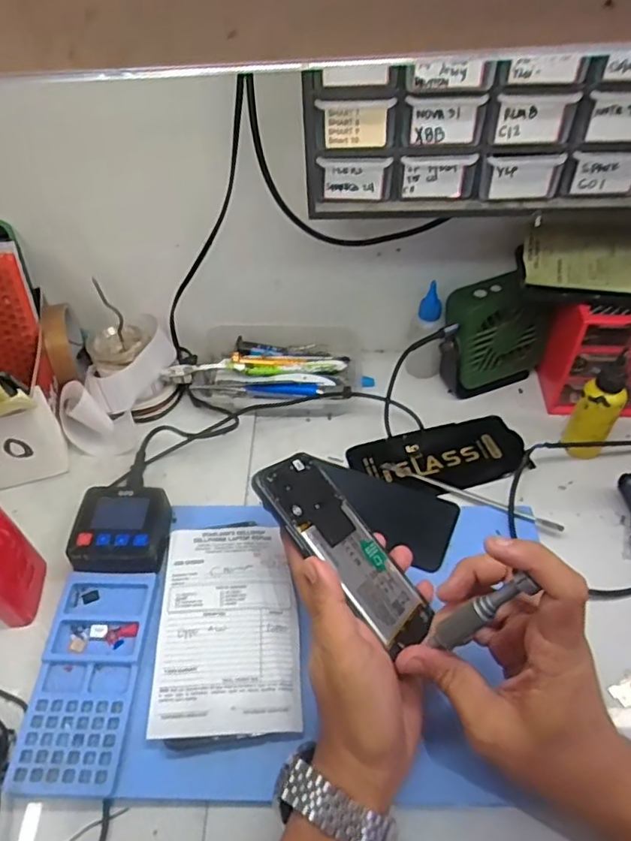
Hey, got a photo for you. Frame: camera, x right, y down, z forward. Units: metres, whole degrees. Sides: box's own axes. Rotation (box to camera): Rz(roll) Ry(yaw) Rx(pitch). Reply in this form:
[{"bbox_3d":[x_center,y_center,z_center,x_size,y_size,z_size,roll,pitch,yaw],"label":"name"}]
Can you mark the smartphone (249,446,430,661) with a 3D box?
[{"bbox_3d":[0.023,0.090,0.414,0.153,0.006,0.073,51,29,8],"label":"smartphone"}]

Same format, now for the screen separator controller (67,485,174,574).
[{"bbox_3d":[-0.158,0.090,0.481,0.072,0.022,0.073,0,49,3],"label":"screen separator controller"}]

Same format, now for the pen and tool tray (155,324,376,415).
[{"bbox_3d":[-0.046,-0.051,0.614,0.202,0.041,0.119,-6,48,-2],"label":"pen and tool tray"}]

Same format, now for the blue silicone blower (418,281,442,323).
[{"bbox_3d":[0.113,-0.116,0.576,0.022,0.037,0.016,7,49,9],"label":"blue silicone blower"}]

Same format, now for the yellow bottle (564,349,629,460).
[{"bbox_3d":[0.250,-0.013,0.517,0.035,0.098,0.034,27,55,24],"label":"yellow bottle"}]

